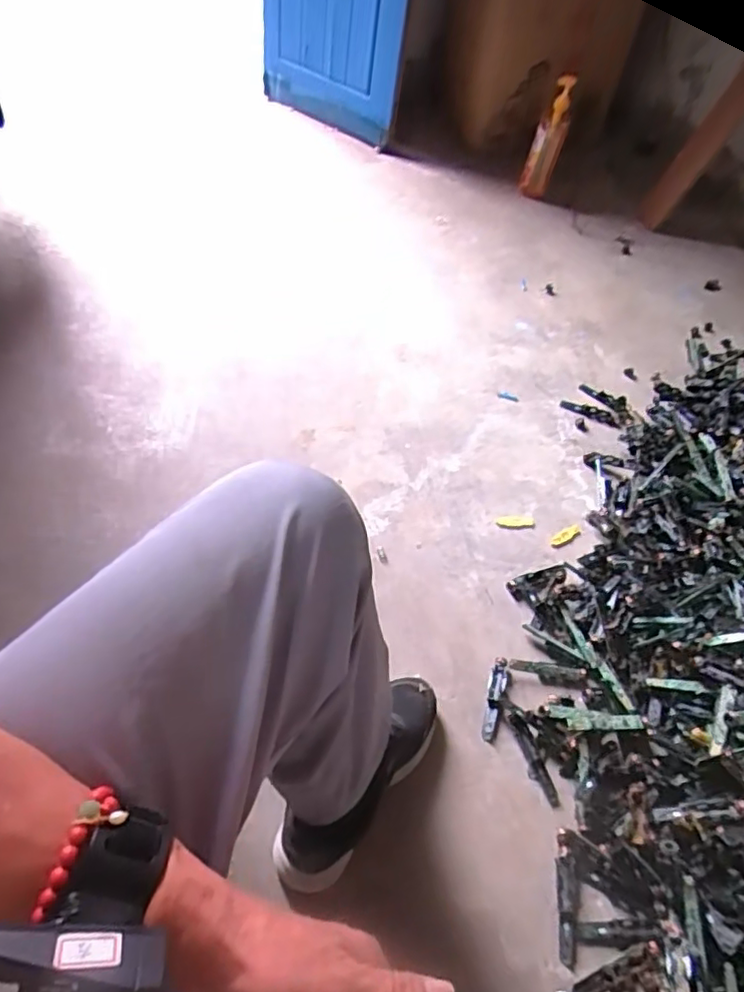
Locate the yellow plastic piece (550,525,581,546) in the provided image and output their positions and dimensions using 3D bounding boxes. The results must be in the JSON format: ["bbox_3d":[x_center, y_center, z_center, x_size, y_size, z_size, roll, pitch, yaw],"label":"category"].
[{"bbox_3d":[0.311,0.064,0.979,0.056,0.004,0.020,-22,58,-22],"label":"yellow plastic piece"}]

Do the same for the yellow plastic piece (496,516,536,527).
[{"bbox_3d":[0.235,0.041,0.996,0.062,0.004,0.021,3,52,-4],"label":"yellow plastic piece"}]

